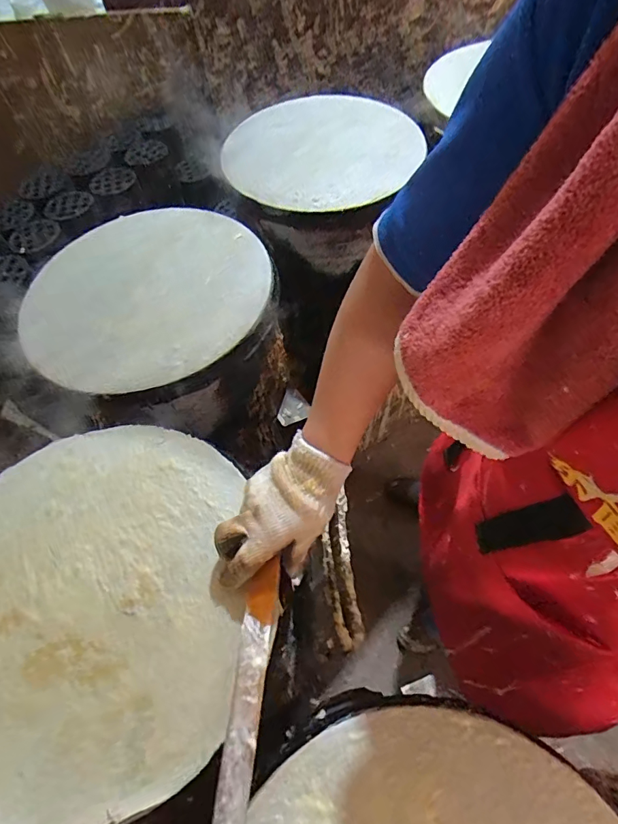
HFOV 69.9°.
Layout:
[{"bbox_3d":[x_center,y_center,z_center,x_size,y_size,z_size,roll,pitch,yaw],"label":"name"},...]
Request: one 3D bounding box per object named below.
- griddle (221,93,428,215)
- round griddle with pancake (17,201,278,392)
[{"bbox_3d":[0.022,-0.501,0.831,0.352,0.040,0.343,-1,59,2],"label":"griddle"},{"bbox_3d":[-0.241,-0.192,0.669,0.354,0.028,0.352,-1,59,2],"label":"round griddle with pancake"}]

